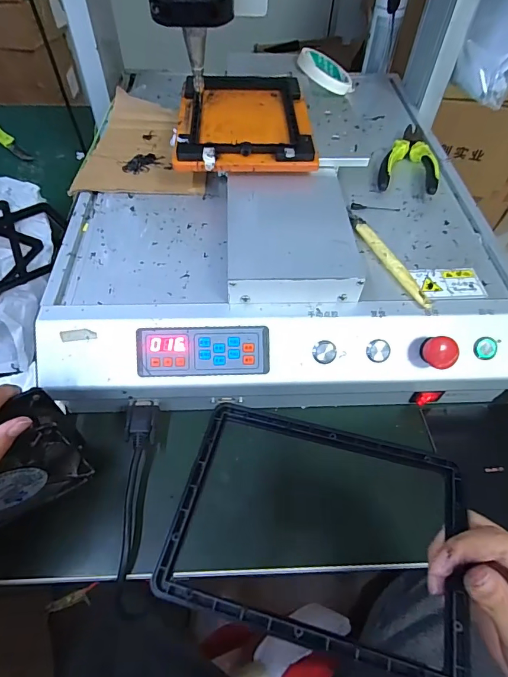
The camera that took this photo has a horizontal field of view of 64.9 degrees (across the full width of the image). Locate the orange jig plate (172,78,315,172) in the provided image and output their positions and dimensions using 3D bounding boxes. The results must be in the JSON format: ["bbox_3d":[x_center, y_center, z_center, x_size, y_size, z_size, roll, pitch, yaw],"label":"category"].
[{"bbox_3d":[-0.012,-0.262,0.470,0.148,0.019,0.202,-1,54,-3],"label":"orange jig plate"}]

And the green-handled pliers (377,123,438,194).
[{"bbox_3d":[0.194,-0.225,0.496,0.065,0.018,0.147,14,55,8],"label":"green-handled pliers"}]

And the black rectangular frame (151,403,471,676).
[{"bbox_3d":[0.037,0.106,0.233,0.162,0.017,0.117,13,55,8],"label":"black rectangular frame"}]

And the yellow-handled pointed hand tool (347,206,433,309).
[{"bbox_3d":[0.132,-0.086,0.401,0.017,0.008,0.148,-17,56,-14],"label":"yellow-handled pointed hand tool"}]

